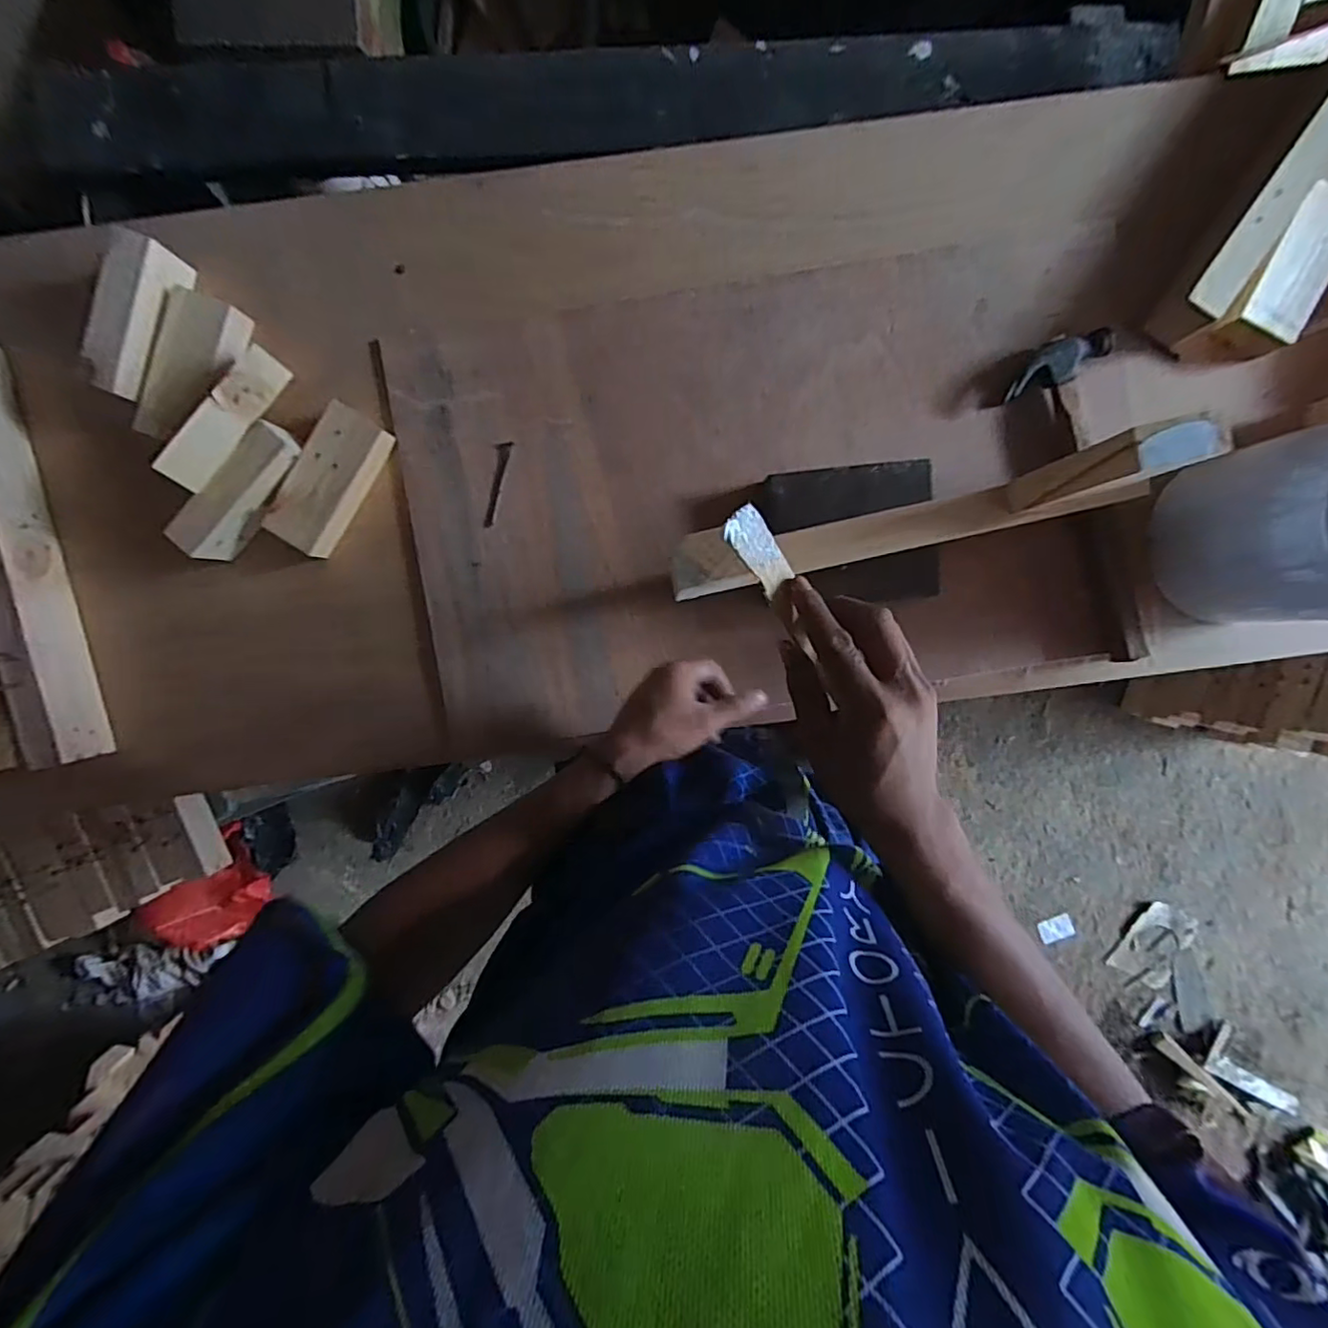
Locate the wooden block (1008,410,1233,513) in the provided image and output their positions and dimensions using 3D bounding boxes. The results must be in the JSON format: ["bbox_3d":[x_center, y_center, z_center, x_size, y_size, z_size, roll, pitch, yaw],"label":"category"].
[{"bbox_3d":[0.328,-0.147,0.447,0.054,0.149,0.034,-18,93,2],"label":"wooden block"}]

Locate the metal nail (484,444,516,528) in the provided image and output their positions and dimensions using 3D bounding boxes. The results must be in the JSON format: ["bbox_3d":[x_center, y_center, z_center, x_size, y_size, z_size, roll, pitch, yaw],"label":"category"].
[{"bbox_3d":[-0.172,-0.184,0.613,0.016,0.004,0.088,13,94,0],"label":"metal nail"}]

